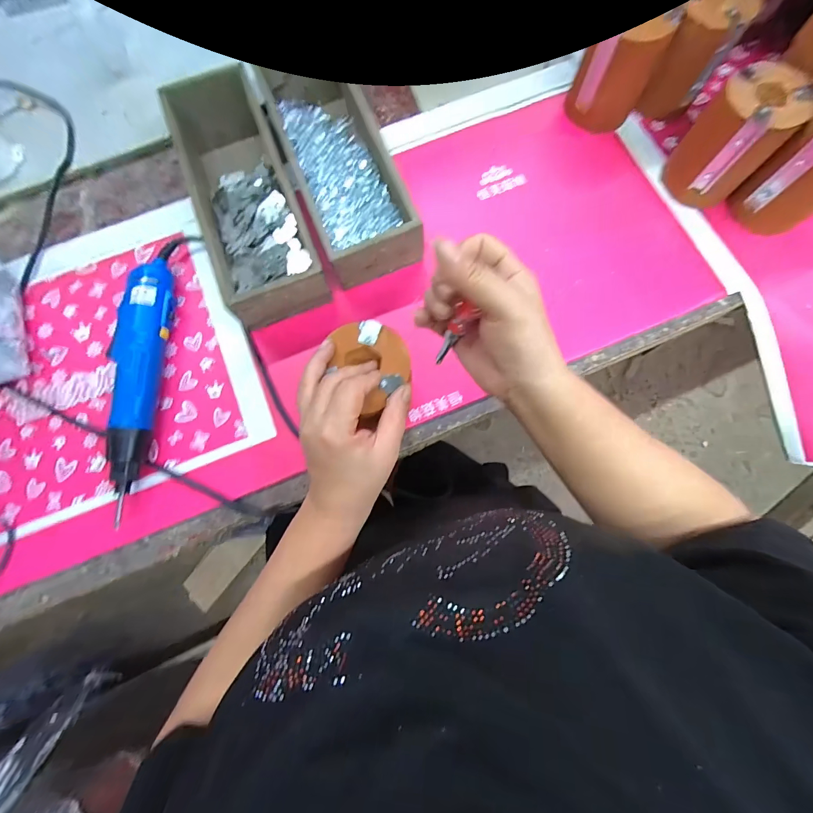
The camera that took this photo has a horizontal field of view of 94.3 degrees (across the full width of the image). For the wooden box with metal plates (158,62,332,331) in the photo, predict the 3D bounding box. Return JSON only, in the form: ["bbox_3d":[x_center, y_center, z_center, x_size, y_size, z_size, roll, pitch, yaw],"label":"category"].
[{"bbox_3d":[-0.181,-0.242,0.427,0.102,0.063,0.306,-21,80,-3],"label":"wooden box with metal plates"}]

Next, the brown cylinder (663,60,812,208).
[{"bbox_3d":[0.338,-0.278,0.394,0.078,0.099,0.081,0,79,1],"label":"brown cylinder"}]

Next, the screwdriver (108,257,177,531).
[{"bbox_3d":[-0.281,-0.028,0.391,0.049,0.041,0.273,3,79,1],"label":"screwdriver"}]

